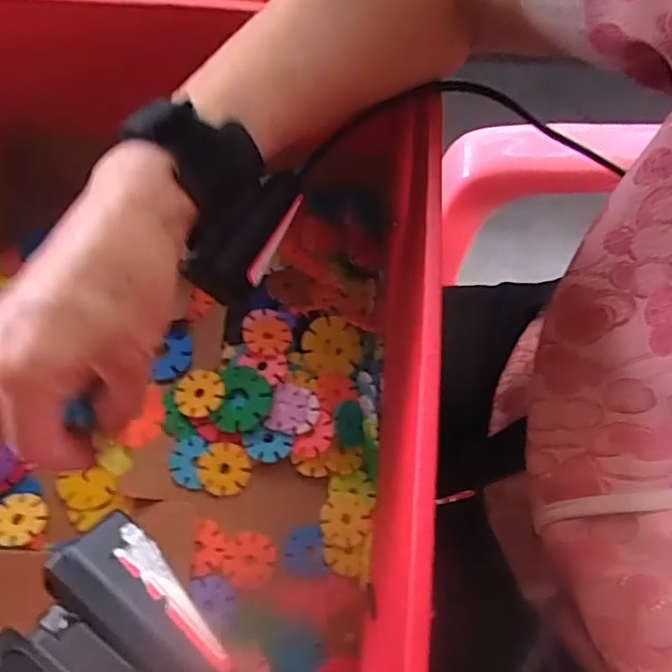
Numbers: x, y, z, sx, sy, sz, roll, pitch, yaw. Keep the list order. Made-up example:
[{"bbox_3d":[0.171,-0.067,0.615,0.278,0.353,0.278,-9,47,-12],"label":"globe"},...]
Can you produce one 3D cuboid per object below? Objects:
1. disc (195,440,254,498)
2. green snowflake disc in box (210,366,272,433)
[{"bbox_3d":[-0.069,0.082,0.374,0.032,0.004,0.032,2,80,-13],"label":"disc"},{"bbox_3d":[-0.059,0.041,0.386,0.035,0.005,0.042,7,69,7],"label":"green snowflake disc in box"}]

